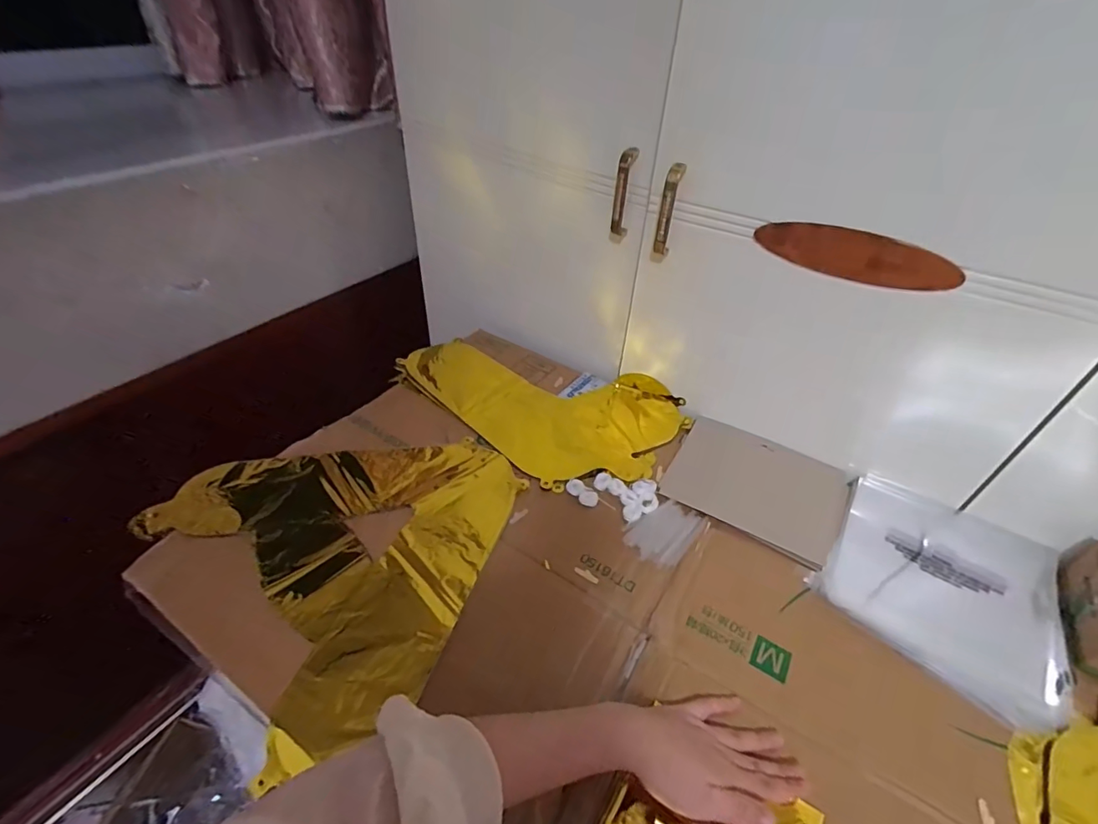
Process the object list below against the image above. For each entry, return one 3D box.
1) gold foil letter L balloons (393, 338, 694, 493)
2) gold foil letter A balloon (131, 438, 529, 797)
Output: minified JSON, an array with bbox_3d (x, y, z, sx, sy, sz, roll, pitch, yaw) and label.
[{"bbox_3d":[-0.015,-0.030,0.733,0.392,0.009,0.254,28,47,25],"label":"gold foil letter L balloons"},{"bbox_3d":[-0.201,0.123,0.552,0.332,0.009,0.348,-30,51,-32],"label":"gold foil letter A balloon"}]

